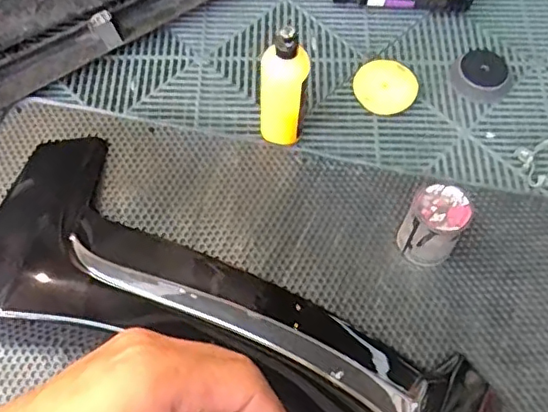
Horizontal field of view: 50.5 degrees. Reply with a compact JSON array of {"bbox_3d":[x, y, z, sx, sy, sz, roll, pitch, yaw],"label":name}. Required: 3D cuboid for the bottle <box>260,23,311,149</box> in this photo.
[{"bbox_3d":[0.012,-0.153,0.803,0.066,0.206,0.055,5,64,2],"label":"bottle"}]

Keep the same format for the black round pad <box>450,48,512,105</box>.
[{"bbox_3d":[0.328,-0.206,0.922,0.093,0.033,0.079,31,67,14],"label":"black round pad"}]

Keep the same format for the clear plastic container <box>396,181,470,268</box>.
[{"bbox_3d":[0.207,0.028,0.761,0.071,0.100,0.078,28,67,13],"label":"clear plastic container"}]

